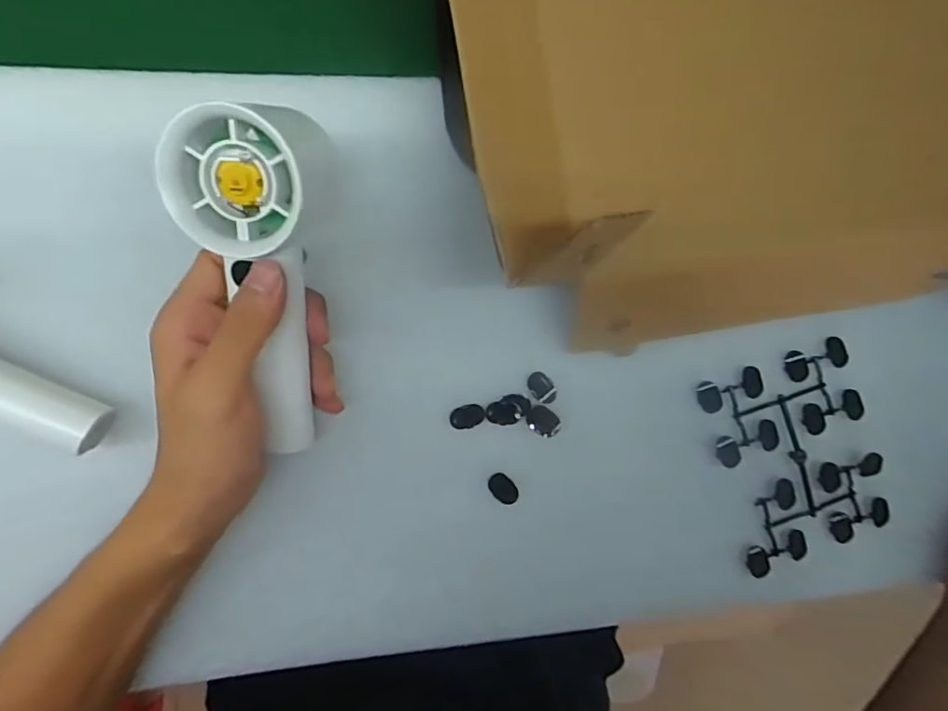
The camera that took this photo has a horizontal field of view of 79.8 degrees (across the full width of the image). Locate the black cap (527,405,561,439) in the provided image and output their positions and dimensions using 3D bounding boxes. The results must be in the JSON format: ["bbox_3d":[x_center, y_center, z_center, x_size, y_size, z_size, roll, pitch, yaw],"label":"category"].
[{"bbox_3d":[0.040,0.038,0.325,0.020,0.005,0.016,30,84,-7],"label":"black cap"}]

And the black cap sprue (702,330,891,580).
[{"bbox_3d":[0.196,0.061,0.344,0.094,0.017,0.119,-18,92,-9],"label":"black cap sprue"}]

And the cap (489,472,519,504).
[{"bbox_3d":[0.017,0.076,0.322,0.013,0.004,0.020,-44,96,-8],"label":"cap"}]

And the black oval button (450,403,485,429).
[{"bbox_3d":[-0.004,0.034,0.320,0.019,0.004,0.013,-6,90,-9],"label":"black oval button"}]

